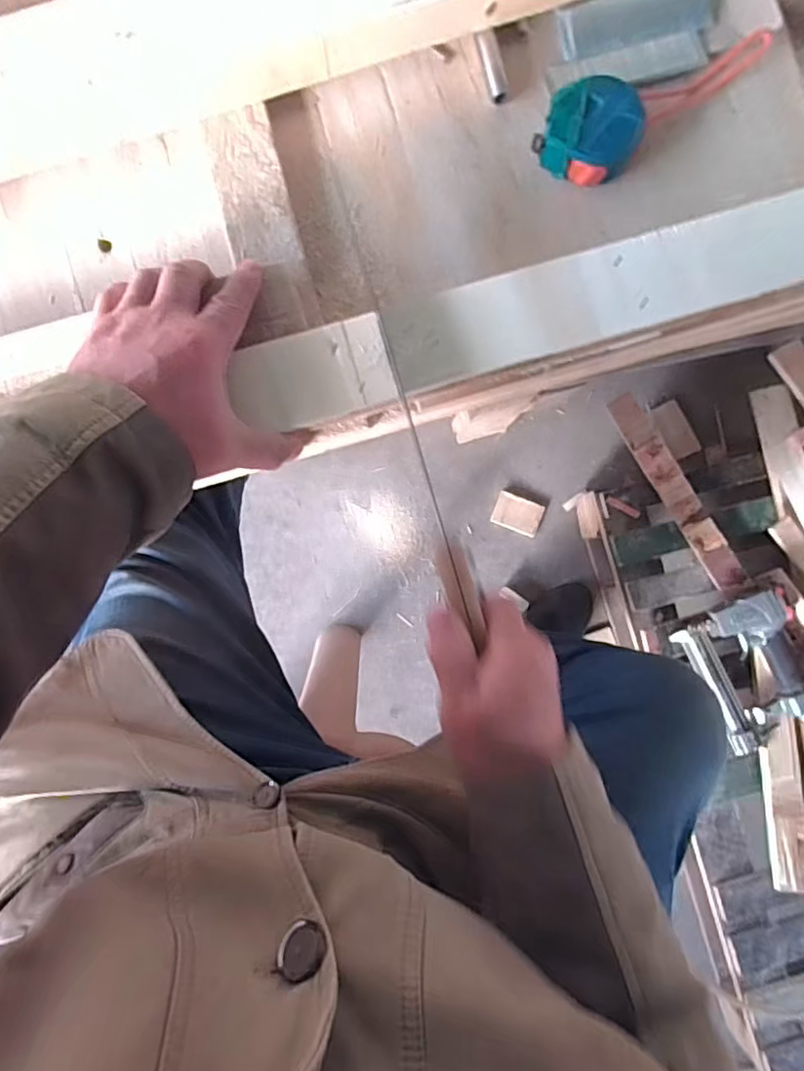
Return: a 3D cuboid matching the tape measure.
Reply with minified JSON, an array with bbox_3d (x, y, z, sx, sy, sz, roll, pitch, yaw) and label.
[{"bbox_3d":[0.139,-0.295,0.417,0.068,0.034,0.067,0,87,-2],"label":"tape measure"}]

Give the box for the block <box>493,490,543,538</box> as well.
[{"bbox_3d":[0.210,-0.038,1.028,0.083,0.017,0.061,23,86,-1],"label":"block"}]

